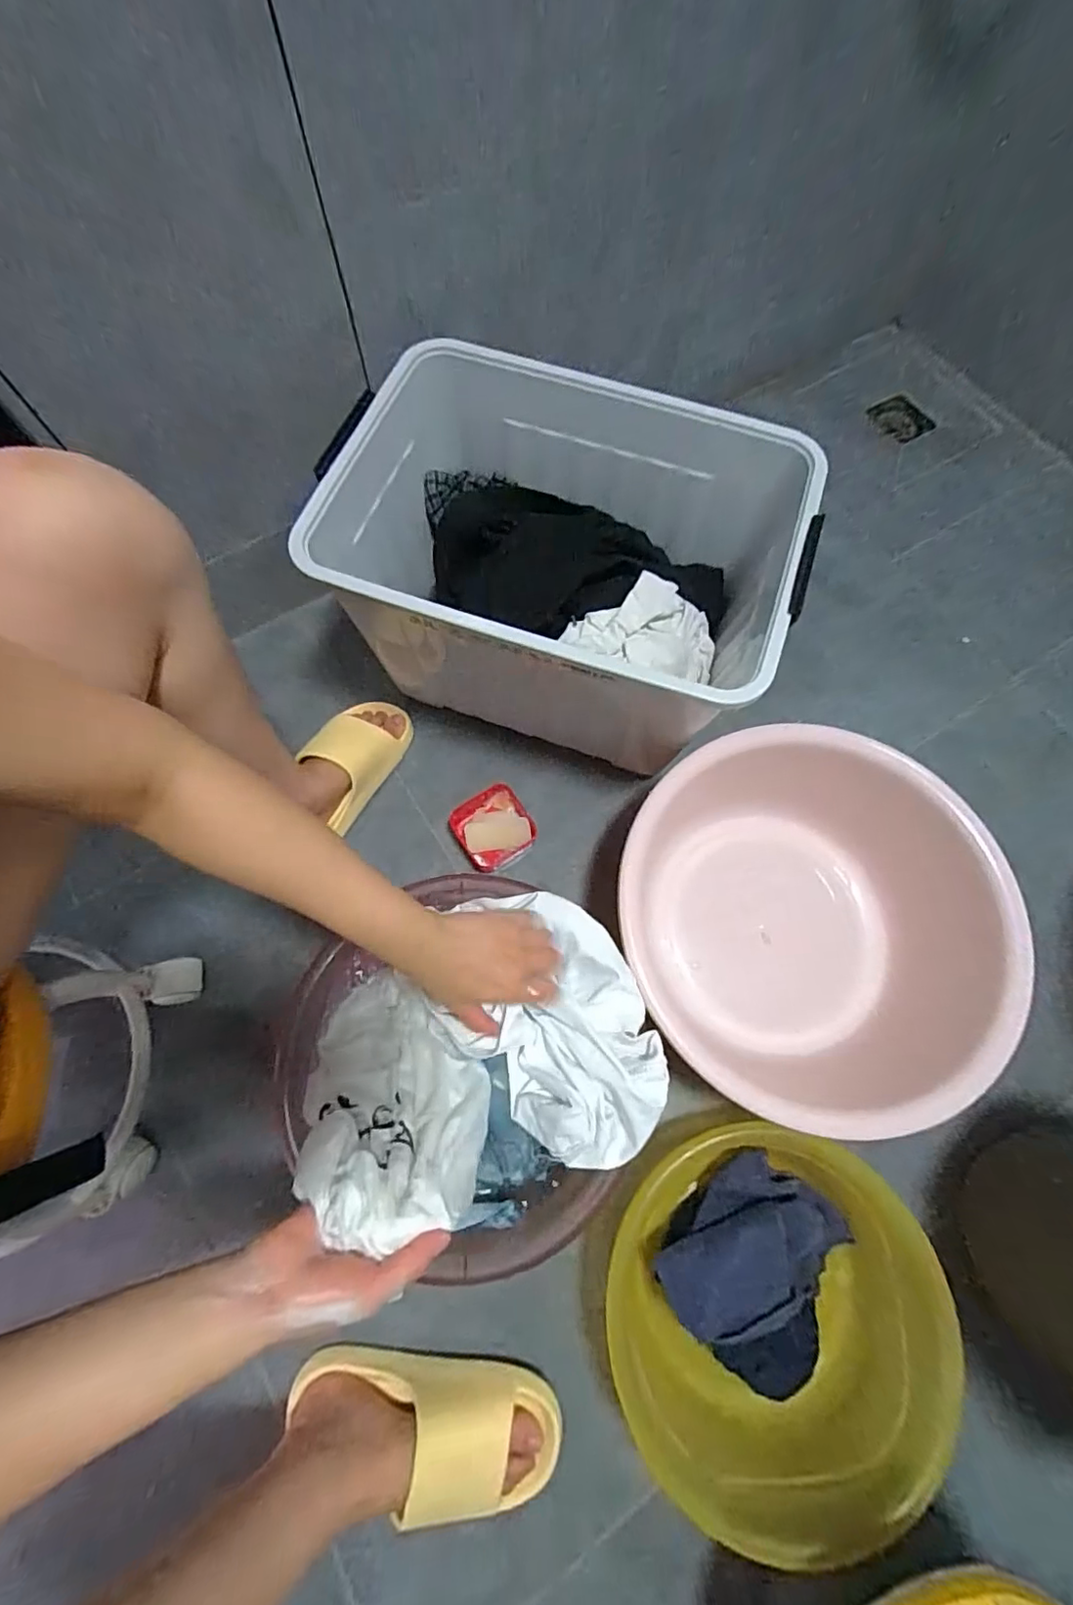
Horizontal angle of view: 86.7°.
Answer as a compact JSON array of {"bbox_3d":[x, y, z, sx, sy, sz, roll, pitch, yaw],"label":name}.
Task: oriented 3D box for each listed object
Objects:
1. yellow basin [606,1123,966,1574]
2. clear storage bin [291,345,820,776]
[{"bbox_3d":[0.211,0.463,0.527,0.280,0.096,0.288,0,73,-1],"label":"yellow basin"},{"bbox_3d":[0.025,-0.239,0.663,0.447,0.289,0.317,18,73,4],"label":"clear storage bin"}]

